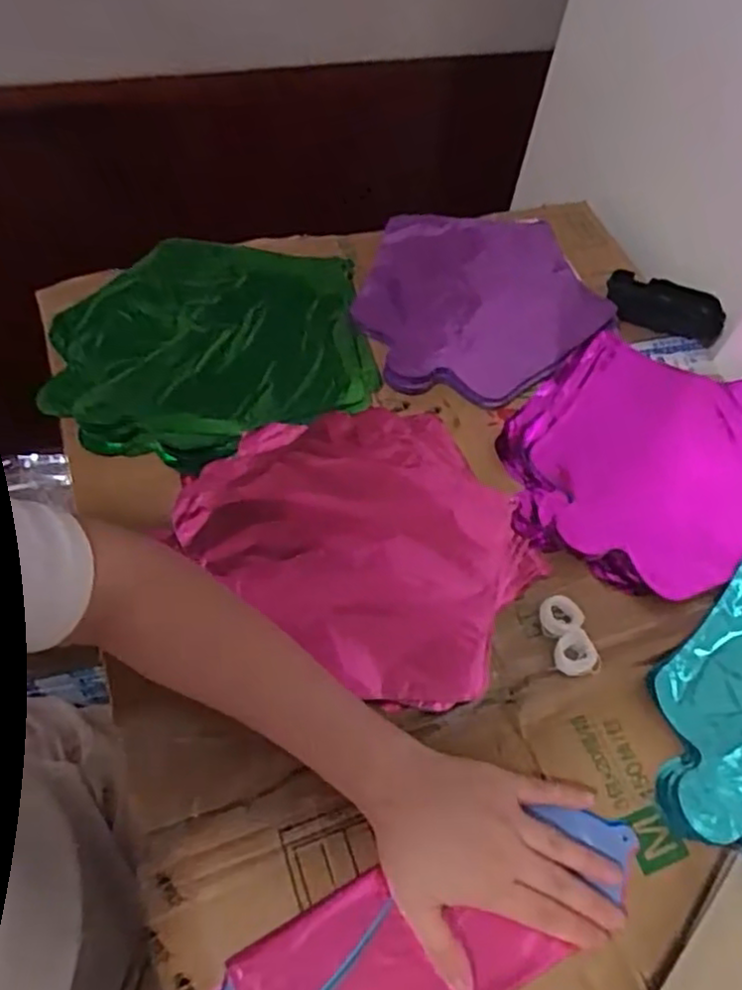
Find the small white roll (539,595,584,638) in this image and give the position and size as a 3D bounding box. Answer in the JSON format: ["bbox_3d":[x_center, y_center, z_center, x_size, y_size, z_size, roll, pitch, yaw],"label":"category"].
[{"bbox_3d":[0.135,0.085,0.508,0.030,0.009,0.028,2,58,-2],"label":"small white roll"}]

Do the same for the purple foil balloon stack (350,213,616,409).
[{"bbox_3d":[0.098,-0.182,0.669,0.224,0.026,0.226,-13,60,-11],"label":"purple foil balloon stack"}]

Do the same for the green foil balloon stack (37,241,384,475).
[{"bbox_3d":[-0.139,-0.129,0.618,0.261,0.027,0.238,-11,59,-10],"label":"green foil balloon stack"}]

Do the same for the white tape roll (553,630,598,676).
[{"bbox_3d":[0.139,0.109,0.493,0.028,0.011,0.028,2,58,-2],"label":"white tape roll"}]

